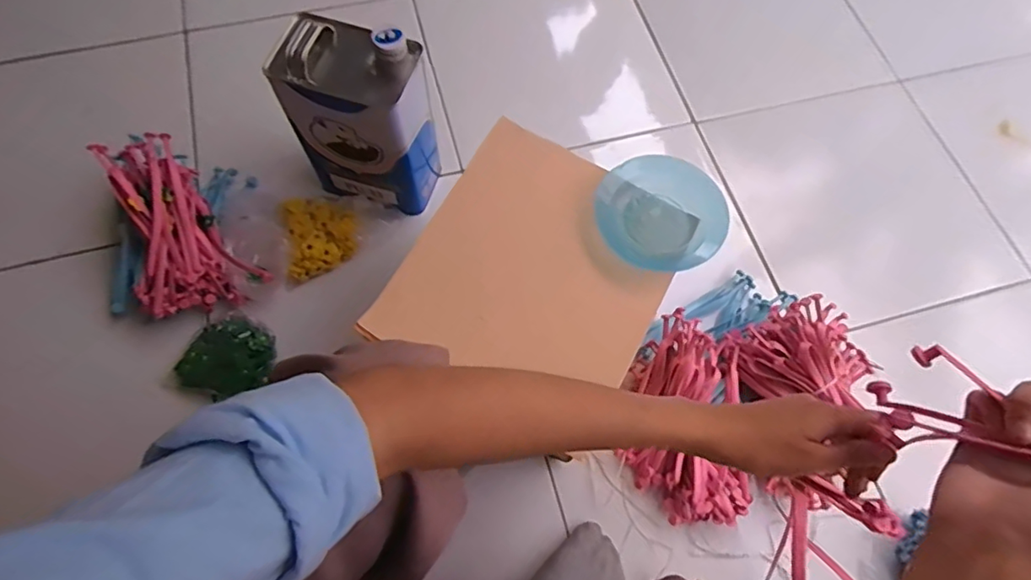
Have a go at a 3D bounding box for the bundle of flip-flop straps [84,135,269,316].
[{"bbox_3d":[-0.461,-0.080,0.736,0.180,0.078,0.237,-21,96,-10],"label":"bundle of flip-flop straps"}]

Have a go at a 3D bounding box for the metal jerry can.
[{"bbox_3d":[-0.203,-0.228,0.735,0.164,0.244,0.117,22,68,7],"label":"metal jerry can"}]

